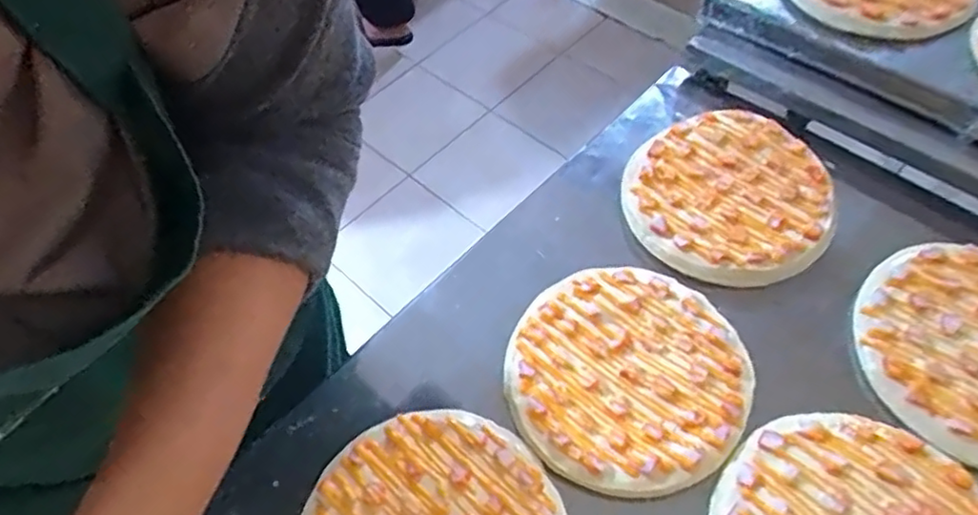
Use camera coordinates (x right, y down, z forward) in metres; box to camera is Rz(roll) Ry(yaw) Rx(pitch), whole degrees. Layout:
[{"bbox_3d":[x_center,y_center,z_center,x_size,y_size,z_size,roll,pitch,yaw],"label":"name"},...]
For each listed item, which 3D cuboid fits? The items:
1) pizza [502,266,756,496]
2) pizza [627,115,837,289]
[{"bbox_3d":[0.118,0.096,0.548,0.195,0.014,0.194,-3,56,4],"label":"pizza"},{"bbox_3d":[0.235,-0.067,0.633,0.194,0.020,0.183,-3,56,4],"label":"pizza"}]

